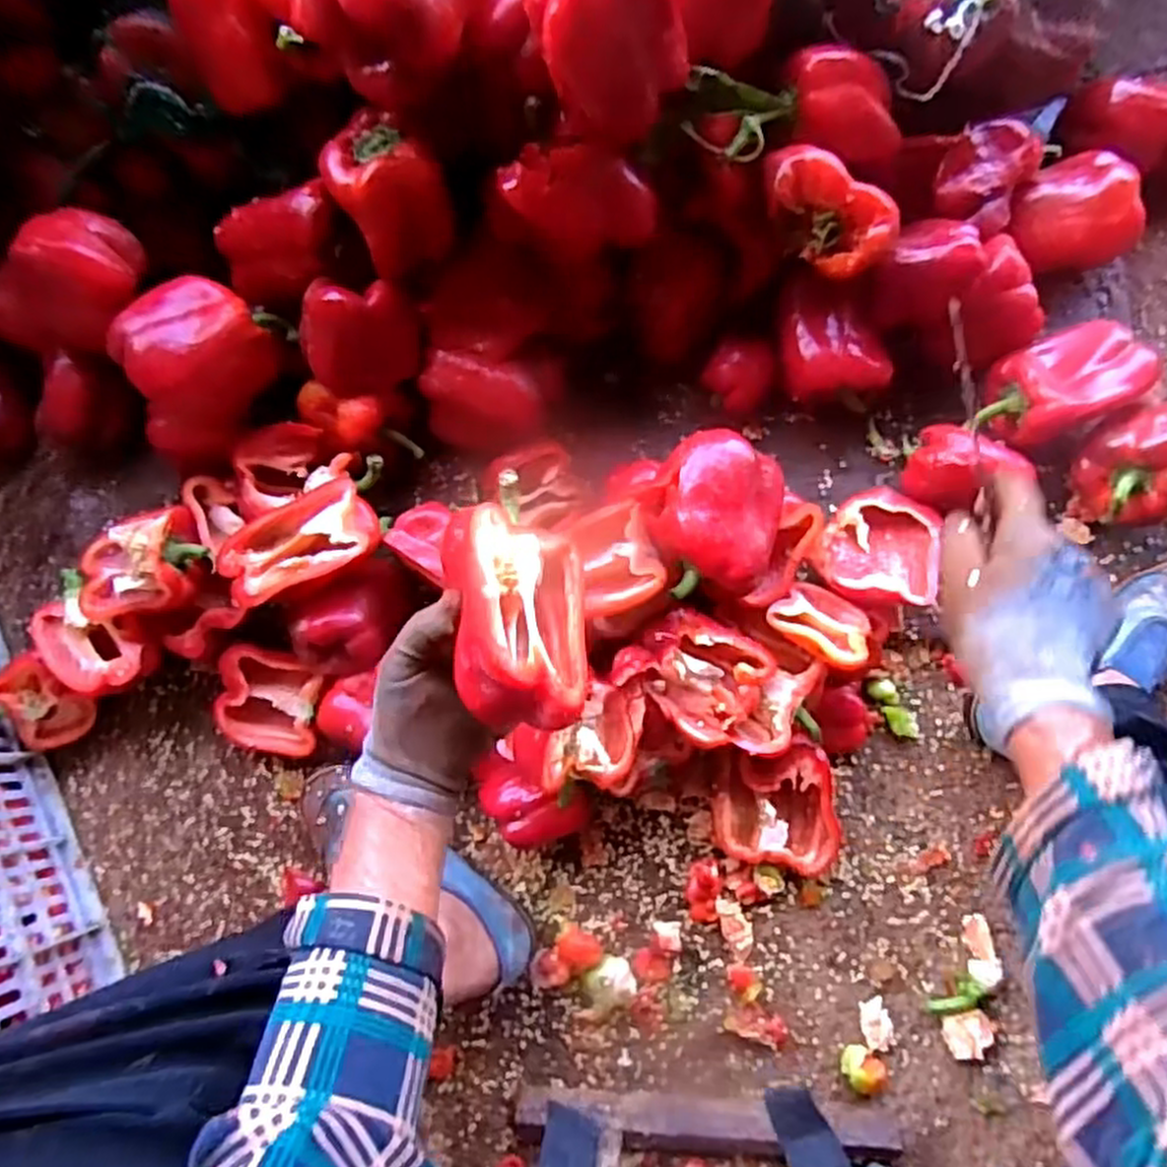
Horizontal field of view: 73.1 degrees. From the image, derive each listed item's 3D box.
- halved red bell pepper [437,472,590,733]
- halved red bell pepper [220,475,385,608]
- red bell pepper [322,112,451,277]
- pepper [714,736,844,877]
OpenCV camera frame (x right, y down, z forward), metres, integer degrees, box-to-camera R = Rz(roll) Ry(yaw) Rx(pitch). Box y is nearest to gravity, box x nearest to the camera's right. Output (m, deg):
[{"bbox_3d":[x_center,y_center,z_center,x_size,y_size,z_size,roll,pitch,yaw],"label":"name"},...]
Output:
[{"bbox_3d":[-0.036,0.009,0.436,0.070,0.061,0.140,-11,82,2],"label":"halved red bell pepper"},{"bbox_3d":[-0.230,-0.032,0.640,0.132,0.052,0.078,-20,82,1],"label":"halved red bell pepper"},{"bbox_3d":[-0.141,-0.290,0.583,0.076,0.085,0.084,-30,82,-1],"label":"red bell pepper"},{"bbox_3d":[0.156,0.186,0.645,0.099,0.045,0.111,-13,82,2],"label":"pepper"}]

